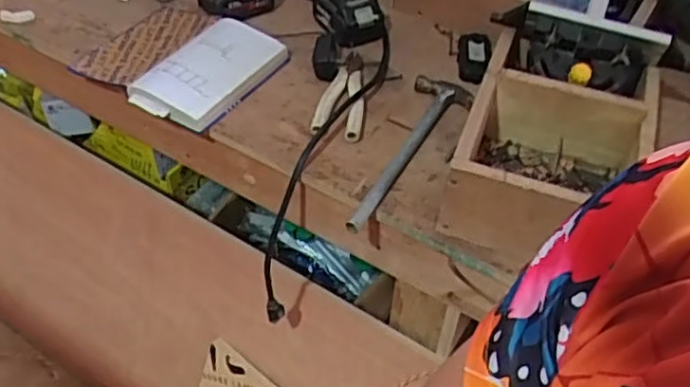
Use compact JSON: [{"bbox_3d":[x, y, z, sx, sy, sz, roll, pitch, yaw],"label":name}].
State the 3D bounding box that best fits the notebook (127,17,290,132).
[{"bbox_3d":[-0.196,-0.191,1.046,0.143,0.033,0.246,25,52,20],"label":"notebook"}]

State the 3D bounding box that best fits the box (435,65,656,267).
[{"bbox_3d":[0.244,-0.029,0.837,0.203,0.112,0.203,18,48,13],"label":"box"}]

